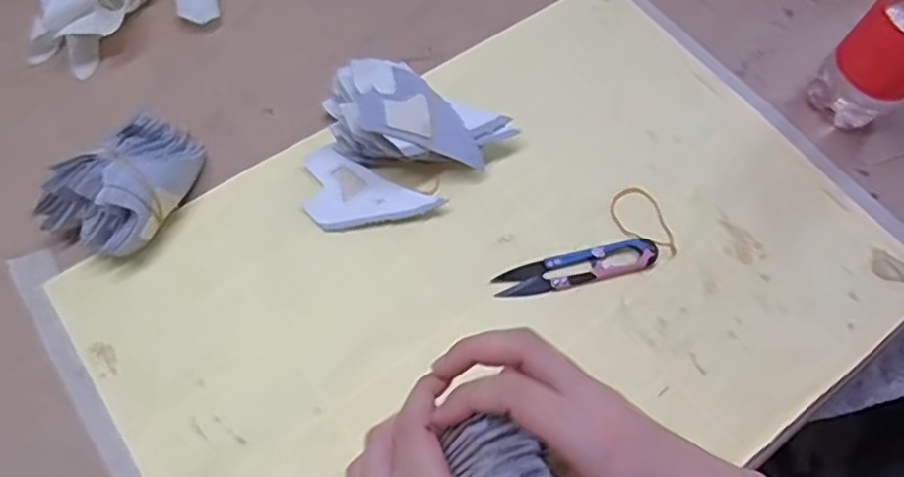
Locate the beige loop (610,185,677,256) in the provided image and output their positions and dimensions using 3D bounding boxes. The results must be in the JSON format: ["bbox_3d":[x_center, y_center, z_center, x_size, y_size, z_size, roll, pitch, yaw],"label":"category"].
[{"bbox_3d":[0.125,-0.011,0.434,0.034,0.008,0.053,-36,70,-19],"label":"beige loop"}]

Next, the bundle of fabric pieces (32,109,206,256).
[{"bbox_3d":[-0.188,-0.037,0.400,0.058,0.048,0.093,29,65,10],"label":"bundle of fabric pieces"}]

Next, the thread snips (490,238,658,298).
[{"bbox_3d":[0.076,0.018,0.414,0.100,0.007,0.021,-14,65,-10],"label":"thread snips"}]

